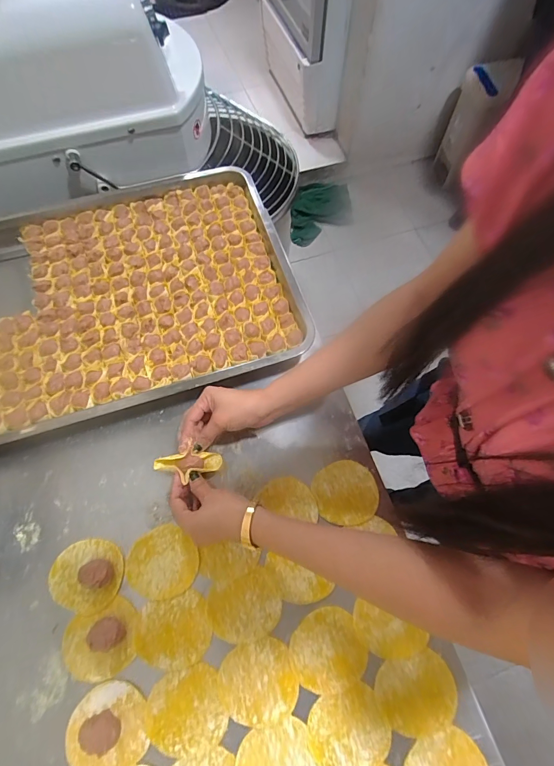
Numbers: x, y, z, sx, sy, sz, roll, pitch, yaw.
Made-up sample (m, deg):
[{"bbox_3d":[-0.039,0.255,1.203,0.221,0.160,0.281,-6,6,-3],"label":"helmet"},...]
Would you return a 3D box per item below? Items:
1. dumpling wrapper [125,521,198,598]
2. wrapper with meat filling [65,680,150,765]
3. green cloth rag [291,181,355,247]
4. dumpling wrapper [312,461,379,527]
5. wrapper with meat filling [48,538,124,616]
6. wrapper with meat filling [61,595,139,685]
[{"bbox_3d":[-0.140,0.220,0.444,0.078,0.006,0.081,-1,67,2],"label":"dumpling wrapper"},{"bbox_3d":[-0.181,0.367,0.384,0.079,0.012,0.079,-13,68,-5],"label":"wrapper with meat filling"},{"bbox_3d":[0.204,-0.770,1.661,0.275,0.048,0.329,1,68,1],"label":"green cloth rag"},{"bbox_3d":[0.089,0.142,0.484,0.082,0.004,0.076,-1,66,3],"label":"dumpling wrapper"},{"bbox_3d":[-0.232,0.229,0.435,0.083,0.026,0.077,9,68,4],"label":"wrapper with meat filling"},{"bbox_3d":[-0.201,0.295,0.413,0.083,0.014,0.070,-24,70,-9],"label":"wrapper with meat filling"}]

